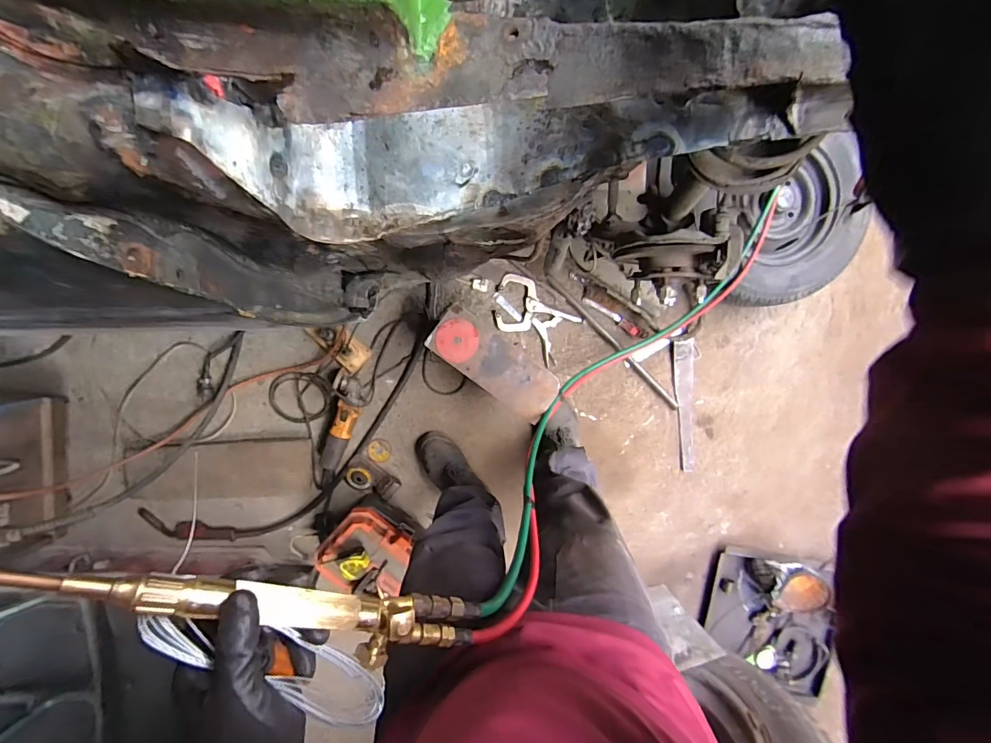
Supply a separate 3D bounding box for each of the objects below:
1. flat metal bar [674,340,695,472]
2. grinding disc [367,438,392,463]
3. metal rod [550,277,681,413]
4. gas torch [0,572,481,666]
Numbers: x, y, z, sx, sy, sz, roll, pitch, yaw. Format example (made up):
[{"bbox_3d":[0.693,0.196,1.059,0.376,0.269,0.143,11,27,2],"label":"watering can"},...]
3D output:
[{"bbox_3d":[0.581,0.107,1.314,0.060,0.017,0.407,-7,96,-4],"label":"flat metal bar"},{"bbox_3d":[-0.337,0.230,1.263,0.065,0.012,0.068,0,96,-4],"label":"grinding disc"},{"bbox_3d":[0.353,-0.080,1.278,0.560,0.019,0.026,44,91,-7],"label":"metal rod"},{"bbox_3d":[-0.171,0.193,0.336,0.386,0.043,0.052,26,94,-30],"label":"gas torch"}]

